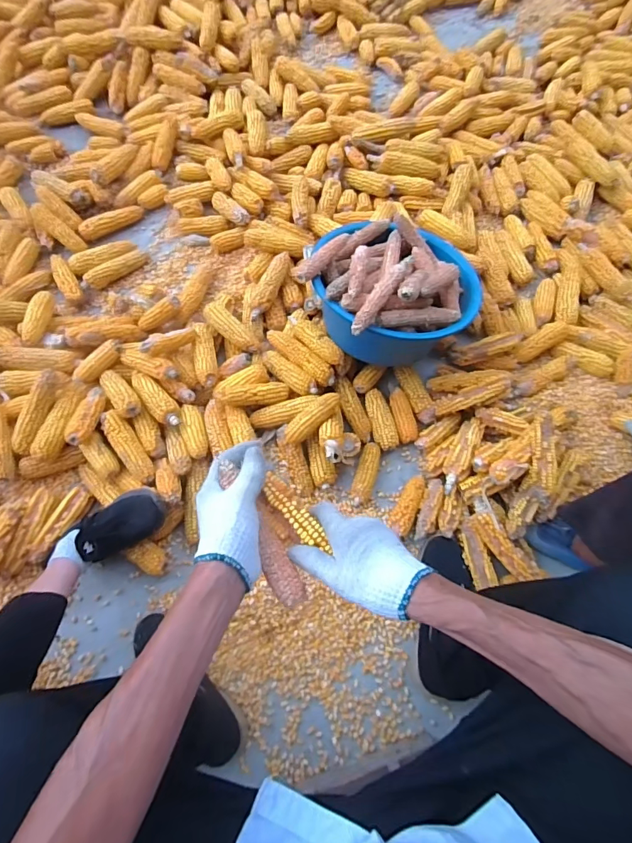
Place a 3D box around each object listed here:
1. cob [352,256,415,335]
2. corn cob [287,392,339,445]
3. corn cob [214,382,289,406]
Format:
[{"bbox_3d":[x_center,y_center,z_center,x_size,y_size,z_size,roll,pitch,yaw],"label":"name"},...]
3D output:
[{"bbox_3d":[0.118,-0.230,0.787,0.033,0.023,0.191,34,73,12],"label":"cob"},{"bbox_3d":[-0.008,-0.009,0.888,0.044,0.034,0.132,40,74,13],"label":"corn cob"},{"bbox_3d":[-0.129,-0.056,0.910,0.153,0.039,0.047,-7,68,-24],"label":"corn cob"}]

